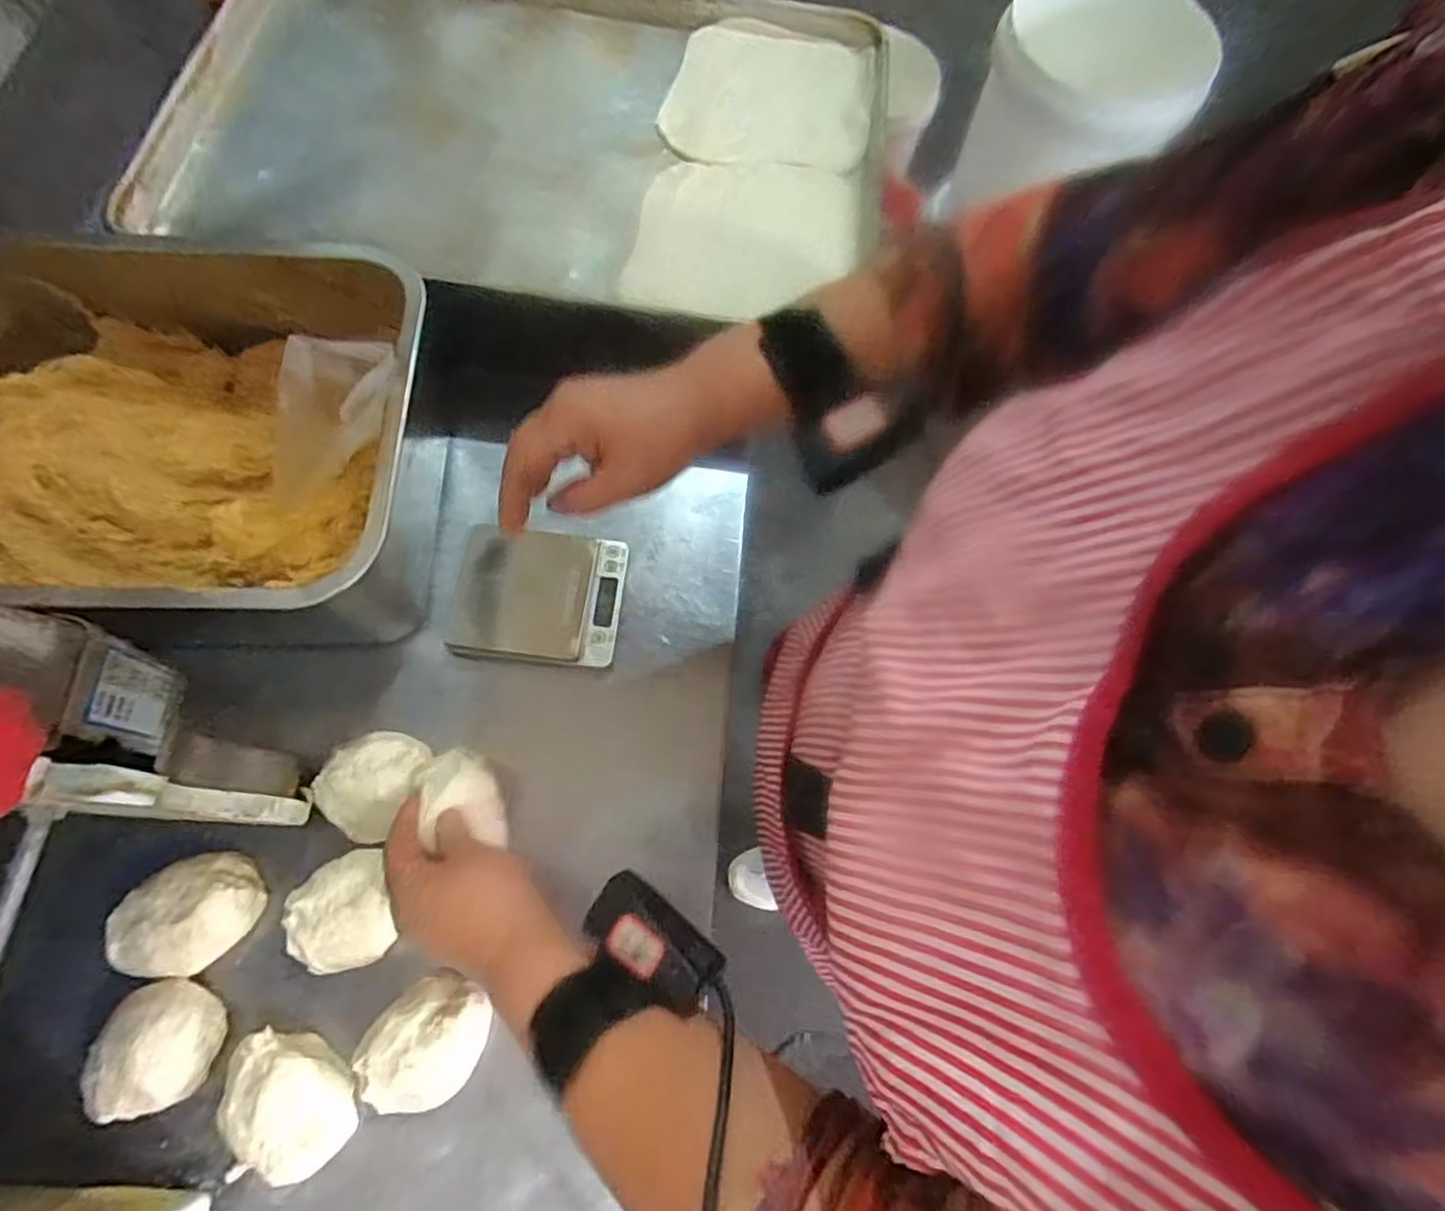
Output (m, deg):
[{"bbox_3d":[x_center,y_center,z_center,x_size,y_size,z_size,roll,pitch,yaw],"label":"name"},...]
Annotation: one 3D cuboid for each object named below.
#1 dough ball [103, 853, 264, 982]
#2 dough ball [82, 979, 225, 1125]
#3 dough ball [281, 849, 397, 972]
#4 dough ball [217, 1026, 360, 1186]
[{"bbox_3d":[-0.339,0.201,0.452,0.086,0.040,0.058,-30,74,-12],"label":"dough ball"},{"bbox_3d":[-0.338,0.263,0.426,0.064,0.053,0.067,1,70,-2],"label":"dough ball"},{"bbox_3d":[-0.244,0.200,0.461,0.061,0.040,0.067,1,70,-2],"label":"dough ball"},{"bbox_3d":[-0.258,0.291,0.420,0.085,0.043,0.059,39,73,12],"label":"dough ball"}]

